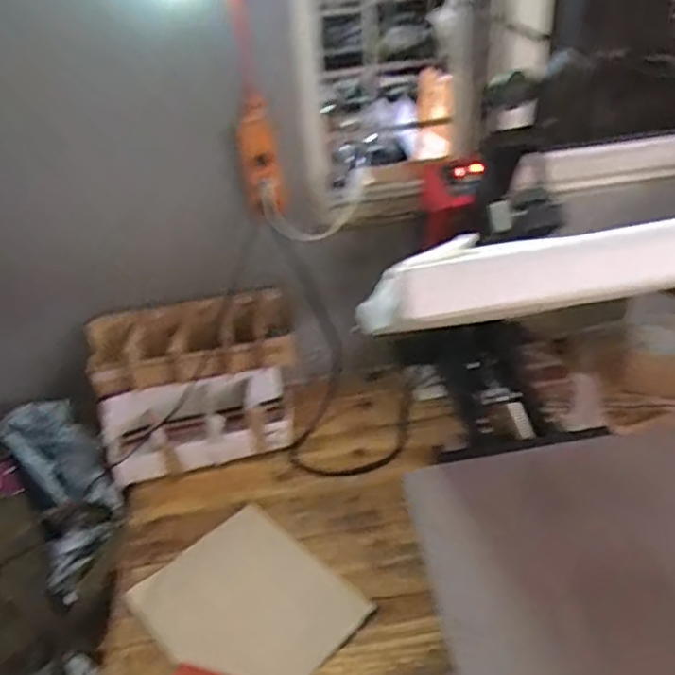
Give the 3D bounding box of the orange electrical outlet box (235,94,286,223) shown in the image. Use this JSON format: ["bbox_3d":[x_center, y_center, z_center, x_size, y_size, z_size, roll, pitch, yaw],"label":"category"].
[{"bbox_3d":[-0.128,-0.289,1.032,0.062,0.182,0.039,-8,5,-2],"label":"orange electrical outlet box"}]

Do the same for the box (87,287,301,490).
[{"bbox_3d":[-0.246,0.071,1.110,0.348,0.211,0.209,-12,34,-6],"label":"box"}]

